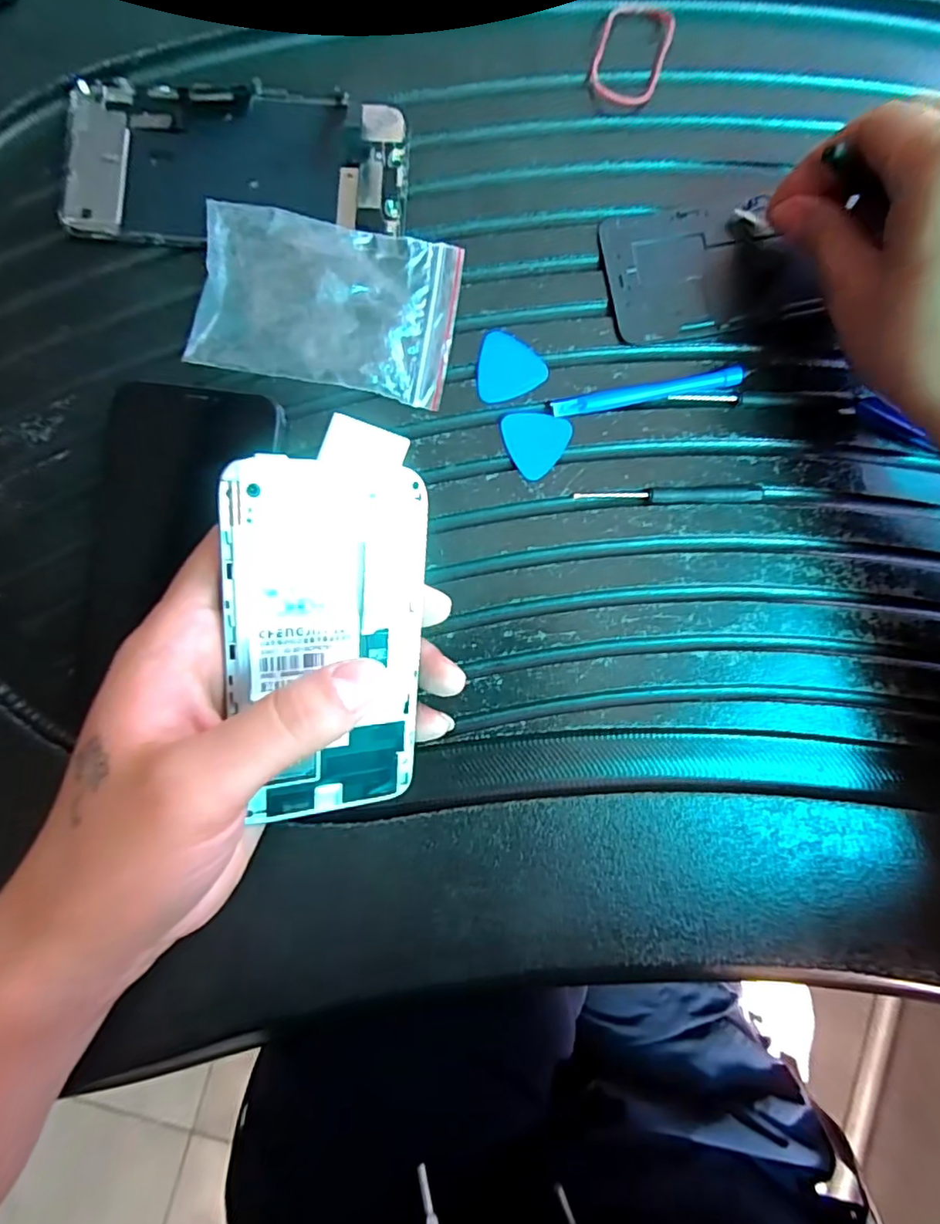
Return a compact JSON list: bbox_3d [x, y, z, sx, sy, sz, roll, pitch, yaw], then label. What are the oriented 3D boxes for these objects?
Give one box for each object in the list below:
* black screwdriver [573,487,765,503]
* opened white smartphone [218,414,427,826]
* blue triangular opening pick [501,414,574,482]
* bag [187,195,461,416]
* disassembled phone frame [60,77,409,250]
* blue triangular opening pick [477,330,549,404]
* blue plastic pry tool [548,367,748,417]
[{"bbox_3d":[0.087,-0.051,0.249,0.080,0.004,0.007,-1,87,-2],"label":"black screwdriver"},{"bbox_3d":[-0.045,0.007,0.184,0.059,0.007,0.125,-4,108,-24],"label":"opened white smartphone"},{"bbox_3d":[0.029,-0.072,0.250,0.030,0.004,0.029,0,91,-4],"label":"blue triangular opening pick"},{"bbox_3d":[-0.060,-0.132,0.243,0.105,0.016,0.068,11,87,-1],"label":"bag"},{"bbox_3d":[-0.103,-0.198,0.250,0.147,0.009,0.072,2,87,-1],"label":"disassembled phone frame"},{"bbox_3d":[0.018,-0.109,0.251,0.030,0.004,0.030,-4,87,-2],"label":"blue triangular opening pick"},{"bbox_3d":[0.077,-0.096,0.250,0.083,0.006,0.008,-11,87,-2],"label":"blue plastic pry tool"}]

